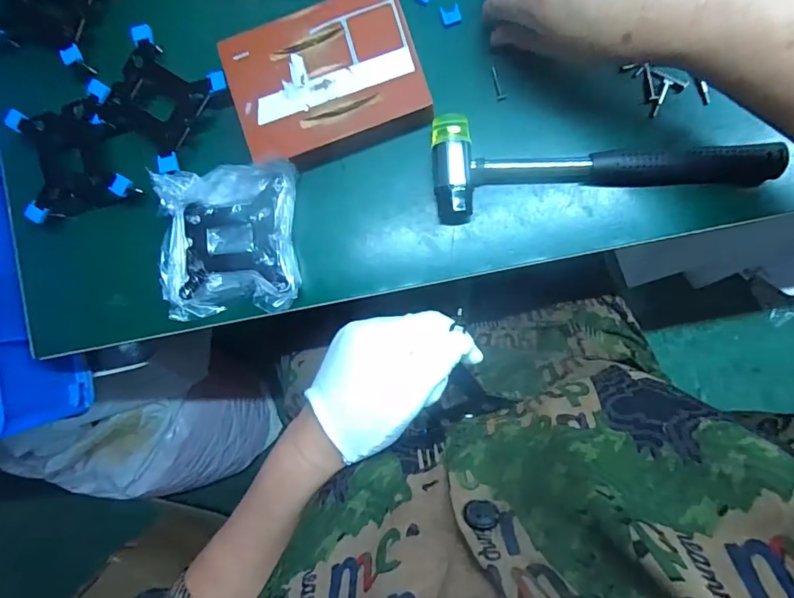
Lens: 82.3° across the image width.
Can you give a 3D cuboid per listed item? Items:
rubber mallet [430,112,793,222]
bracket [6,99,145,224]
[{"bbox_3d":[0.148,-0.102,0.333,0.240,0.022,0.075,-3,91,4],"label":"rubber mallet"},{"bbox_3d":[-0.258,-0.113,0.354,0.085,0.018,0.086,-14,91,4],"label":"bracket"}]

